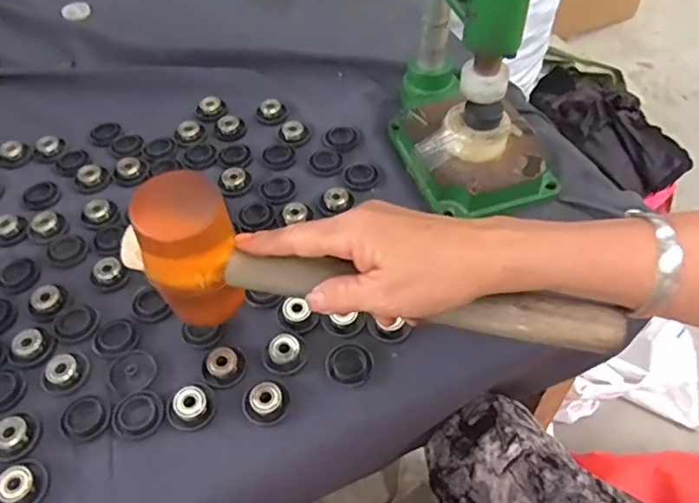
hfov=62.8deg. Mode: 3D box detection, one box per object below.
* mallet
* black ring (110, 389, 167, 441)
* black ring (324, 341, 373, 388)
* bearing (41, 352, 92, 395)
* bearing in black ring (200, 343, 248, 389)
[{"bbox_3d":[0.013,0.023,0.343,0.289,0.071,0.050,12,53,4],"label":"mallet"},{"bbox_3d":[-0.146,0.111,0.393,0.034,0.004,0.028,-15,53,-10],"label":"black ring"},{"bbox_3d":[0.000,0.082,0.415,0.033,0.004,0.032,3,66,-6],"label":"black ring"},{"bbox_3d":[-0.205,0.087,0.412,0.029,0.009,0.033,33,60,25],"label":"bearing"},{"bbox_3d":[-0.091,0.082,0.412,0.029,0.010,0.029,-1,52,1],"label":"bearing in black ring"}]

